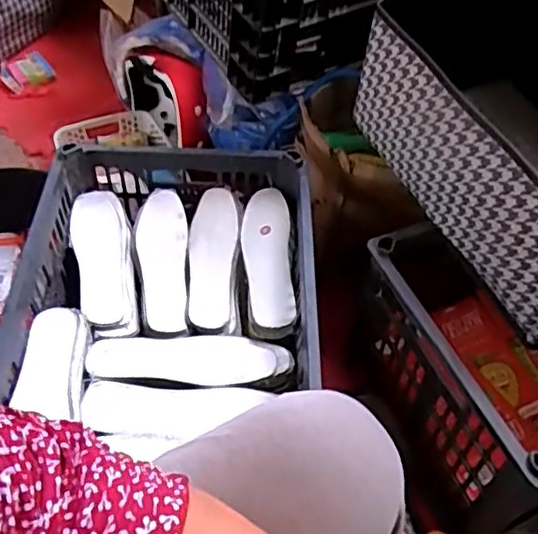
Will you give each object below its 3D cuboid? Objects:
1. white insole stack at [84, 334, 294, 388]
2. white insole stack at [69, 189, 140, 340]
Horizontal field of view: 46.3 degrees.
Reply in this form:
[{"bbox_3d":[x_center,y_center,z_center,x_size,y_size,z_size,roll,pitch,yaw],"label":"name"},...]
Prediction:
[{"bbox_3d":[-0.095,0.107,0.750,0.234,0.026,0.067,0,52,2],"label":"white insole stack"},{"bbox_3d":[-0.218,-0.010,0.840,0.082,0.043,0.240,-16,53,-11],"label":"white insole stack"}]

